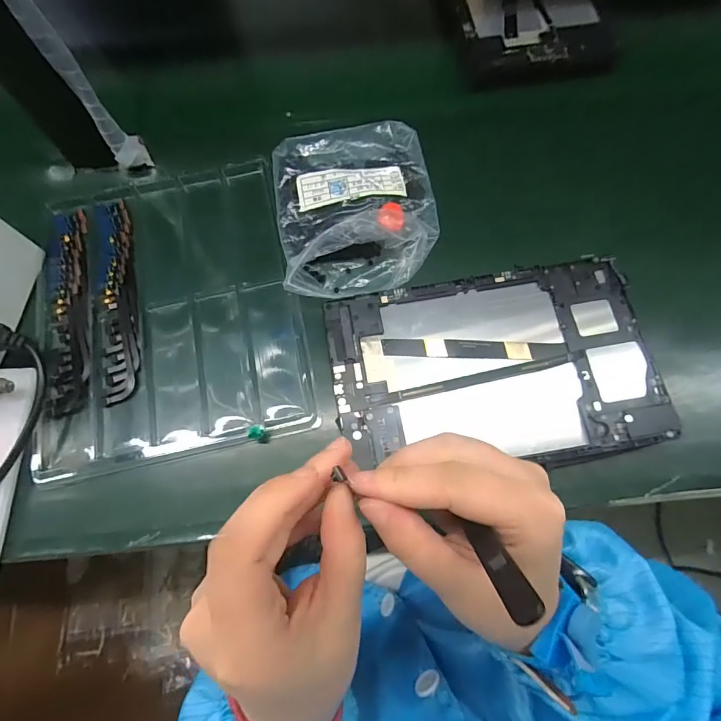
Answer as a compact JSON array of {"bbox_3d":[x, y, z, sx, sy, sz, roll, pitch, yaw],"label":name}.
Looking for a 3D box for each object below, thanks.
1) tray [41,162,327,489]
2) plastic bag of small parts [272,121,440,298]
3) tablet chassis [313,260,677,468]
[{"bbox_3d":[-0.165,-0.049,0.356,0.214,0.021,0.261,-11,71,-3],"label":"tray"},{"bbox_3d":[-0.004,-0.144,0.371,0.141,0.028,0.167,-12,71,-3],"label":"plastic bag of small parts"},{"bbox_3d":[0.099,0.005,0.312,0.235,0.011,0.148,-9,72,-2],"label":"tablet chassis"}]

